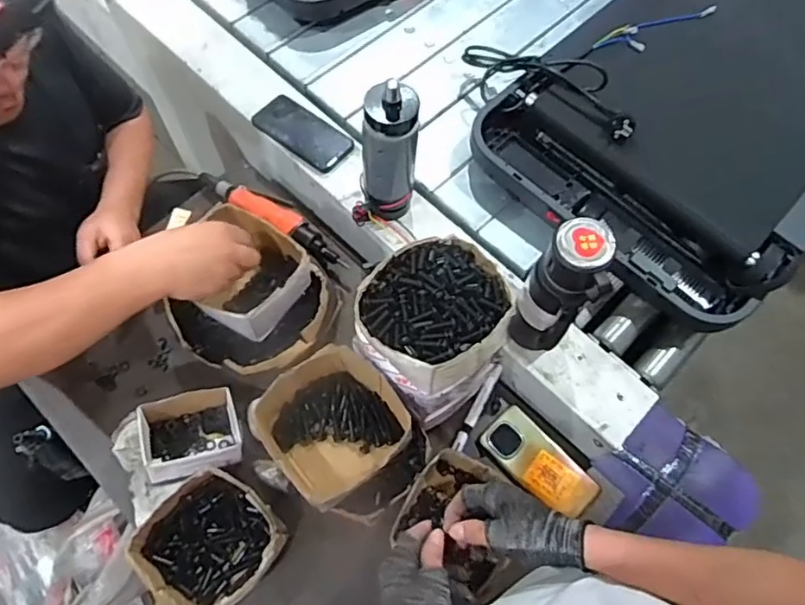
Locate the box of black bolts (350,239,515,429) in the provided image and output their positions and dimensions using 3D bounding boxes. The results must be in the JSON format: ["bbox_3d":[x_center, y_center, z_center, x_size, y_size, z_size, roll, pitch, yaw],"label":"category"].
[{"bbox_3d":[0.034,0.032,0.701,0.169,0.172,0.149,-39,73,-18],"label":"box of black bolts"}]

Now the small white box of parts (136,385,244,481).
[{"bbox_3d":[-0.276,0.176,0.768,0.119,0.063,0.102,-14,67,-9],"label":"small white box of parts"}]

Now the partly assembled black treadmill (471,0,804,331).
[{"bbox_3d":[0.582,-0.395,1.001,0.951,0.140,0.499,-41,74,-18],"label":"partly assembled black treadmill"}]

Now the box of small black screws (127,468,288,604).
[{"bbox_3d":[-0.237,0.298,0.721,0.143,0.064,0.147,41,70,14],"label":"box of small black screws"}]

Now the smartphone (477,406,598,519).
[{"bbox_3d":[0.190,0.220,0.799,0.080,0.006,0.161,-41,74,-18],"label":"smartphone"}]

